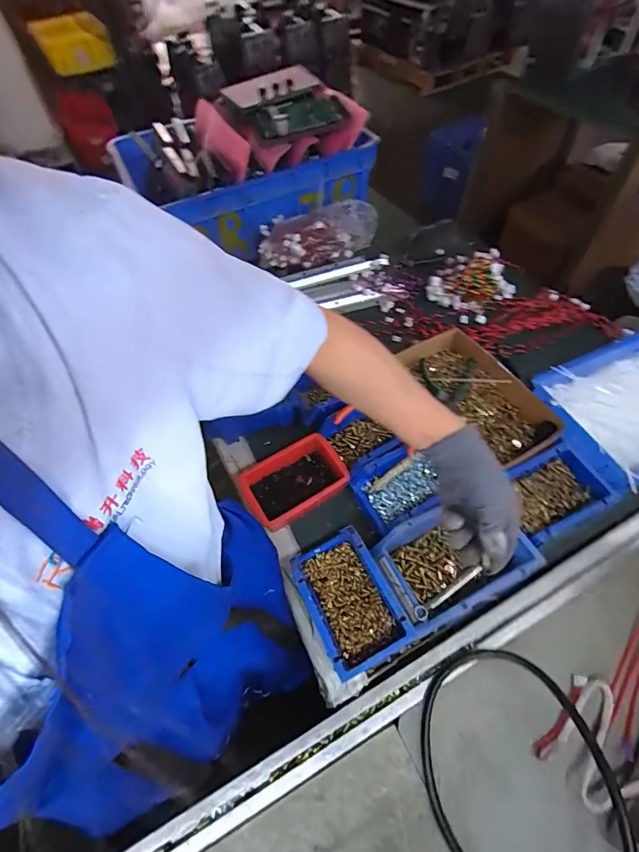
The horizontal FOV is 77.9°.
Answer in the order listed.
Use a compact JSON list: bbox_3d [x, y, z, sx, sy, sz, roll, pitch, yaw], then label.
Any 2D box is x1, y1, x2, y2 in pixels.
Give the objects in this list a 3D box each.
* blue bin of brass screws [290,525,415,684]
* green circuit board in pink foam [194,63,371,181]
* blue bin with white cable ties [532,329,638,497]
[{"bbox_3d":[0.035,0.227,0.519,0.102,0.087,0.157,-26,59,-12],"label":"blue bin of brass screws"},{"bbox_3d":[-0.116,-0.778,1.009,0.369,0.088,0.367,-16,58,-6],"label":"green circuit board in pink foam"},{"bbox_3d":[0.505,-0.028,0.636,0.306,0.079,0.208,-23,59,-10],"label":"blue bin with white cable ties"}]

